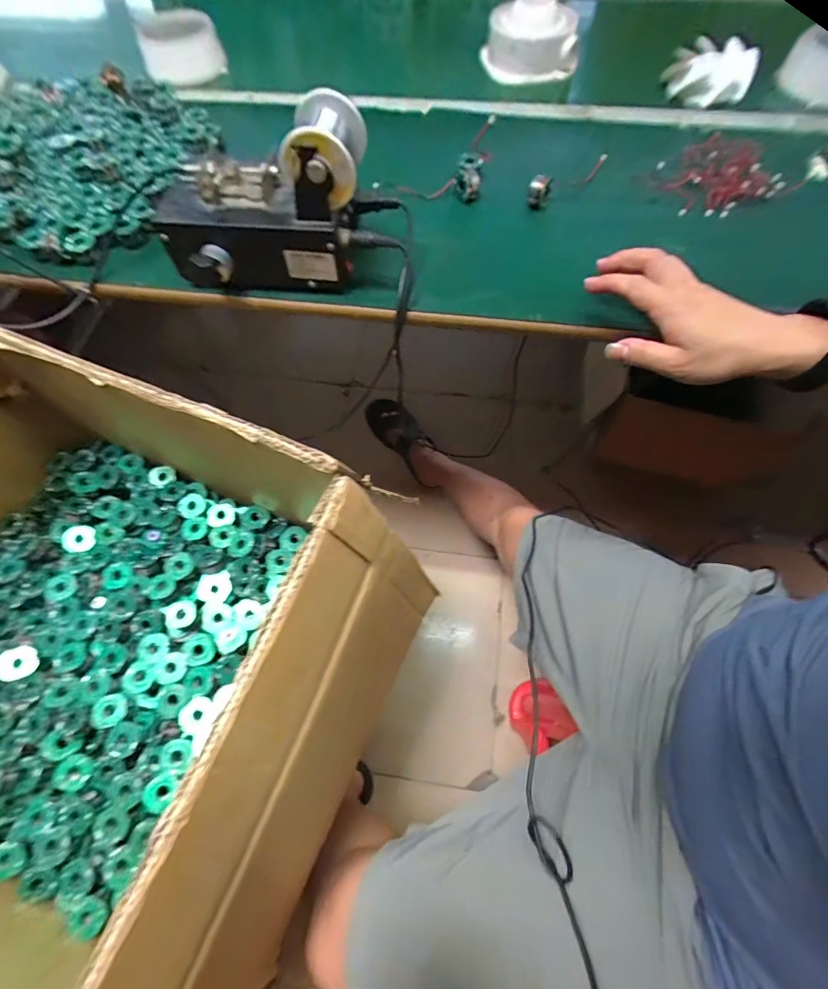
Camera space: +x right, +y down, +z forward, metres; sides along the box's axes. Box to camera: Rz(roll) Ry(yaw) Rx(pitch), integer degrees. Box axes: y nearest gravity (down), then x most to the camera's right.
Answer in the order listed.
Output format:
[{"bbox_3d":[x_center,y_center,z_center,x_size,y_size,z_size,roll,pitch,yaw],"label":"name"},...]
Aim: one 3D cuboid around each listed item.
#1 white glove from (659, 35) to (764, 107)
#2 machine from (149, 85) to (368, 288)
[{"bbox_3d":[0.434,-0.627,0.652,0.090,0.069,0.101,-21,67,-9],"label":"white glove"},{"bbox_3d":[-0.149,-0.285,0.430,0.201,0.130,0.132,3,65,2],"label":"machine"}]

